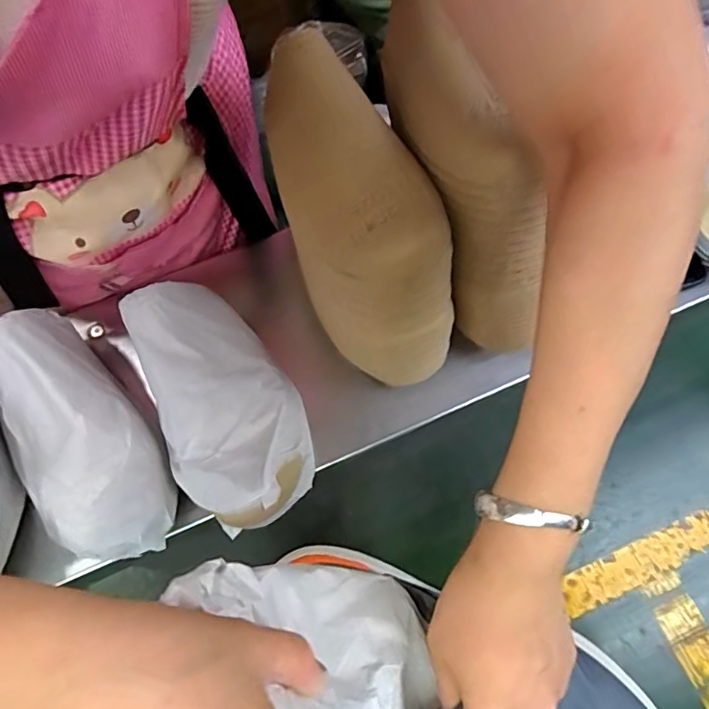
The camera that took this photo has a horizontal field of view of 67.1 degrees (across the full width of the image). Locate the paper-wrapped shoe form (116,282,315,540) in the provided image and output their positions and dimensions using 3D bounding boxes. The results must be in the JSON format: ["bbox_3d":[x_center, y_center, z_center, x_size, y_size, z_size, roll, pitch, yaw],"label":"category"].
[{"bbox_3d":[-0.105,0.036,0.418,0.109,0.076,0.189,-22,72,-7],"label":"paper-wrapped shoe form"}]

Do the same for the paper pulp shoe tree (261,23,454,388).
[{"bbox_3d":[-0.001,-0.094,0.410,0.087,0.175,0.211,-20,71,-6],"label":"paper pulp shoe tree"}]

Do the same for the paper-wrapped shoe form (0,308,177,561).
[{"bbox_3d":[-0.219,0.065,0.411,0.097,0.053,0.198,-32,88,-9],"label":"paper-wrapped shoe form"}]

